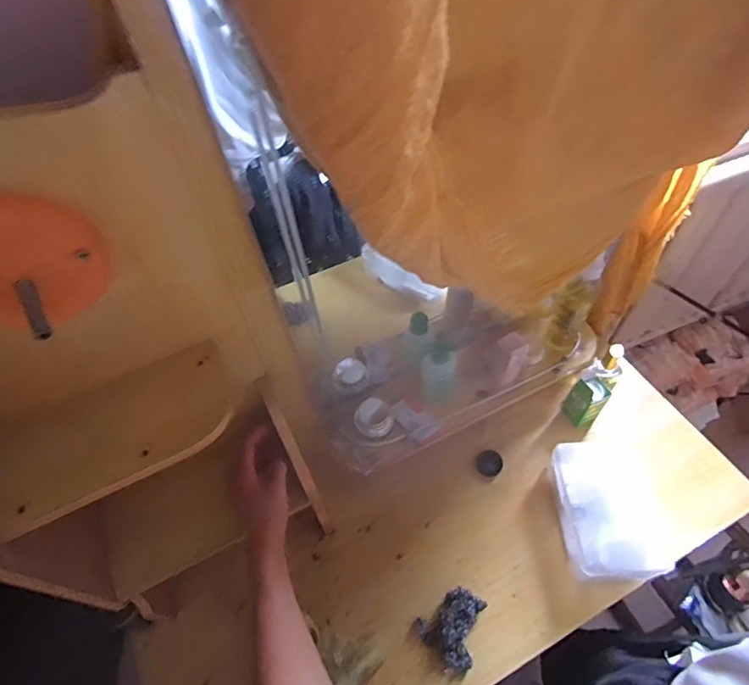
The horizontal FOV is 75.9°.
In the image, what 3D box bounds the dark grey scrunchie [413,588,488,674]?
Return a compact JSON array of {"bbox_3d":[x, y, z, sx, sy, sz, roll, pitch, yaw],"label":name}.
[{"bbox_3d":[0.105,0.360,0.615,0.075,0.033,0.082,36,64,25],"label":"dark grey scrunchie"}]

